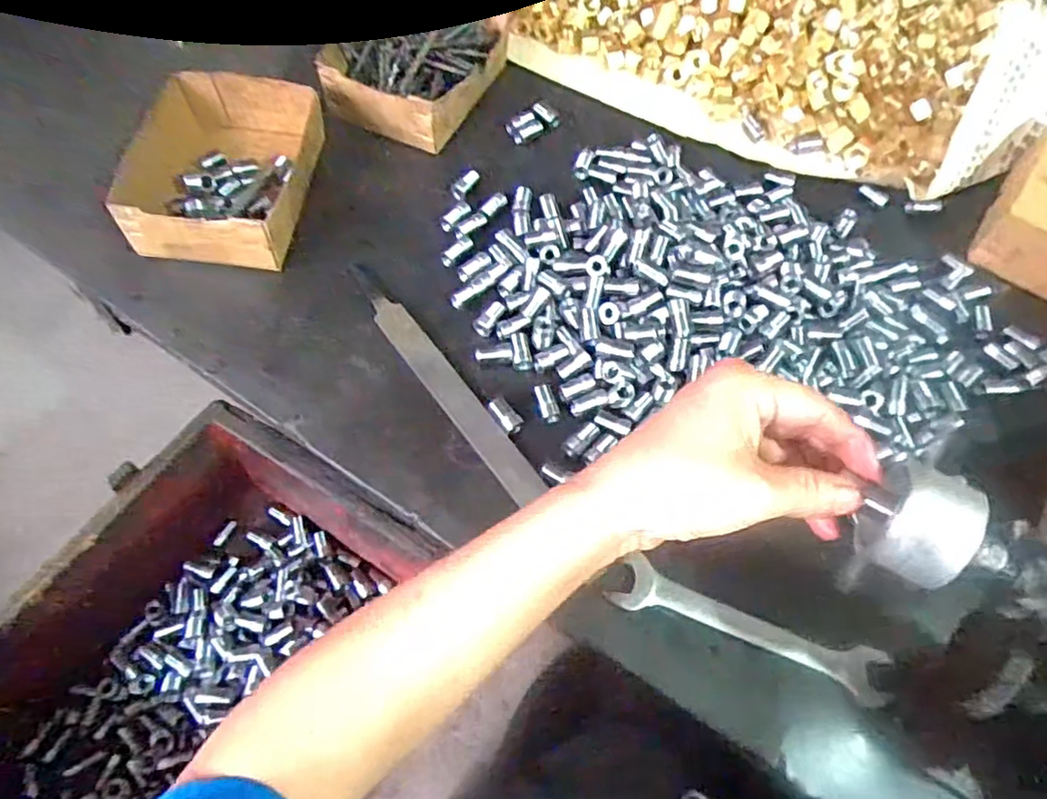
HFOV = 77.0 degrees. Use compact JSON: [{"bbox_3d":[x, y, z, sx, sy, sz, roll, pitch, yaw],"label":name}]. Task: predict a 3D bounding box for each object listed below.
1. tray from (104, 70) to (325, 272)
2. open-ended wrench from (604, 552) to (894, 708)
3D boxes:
[{"bbox_3d":[-0.237,-0.185,0.535,0.132,0.049,0.169,1,61,-4],"label":"tray"},{"bbox_3d":[0.139,0.141,0.405,0.169,0.008,0.033,21,61,7],"label":"open-ended wrench"}]

